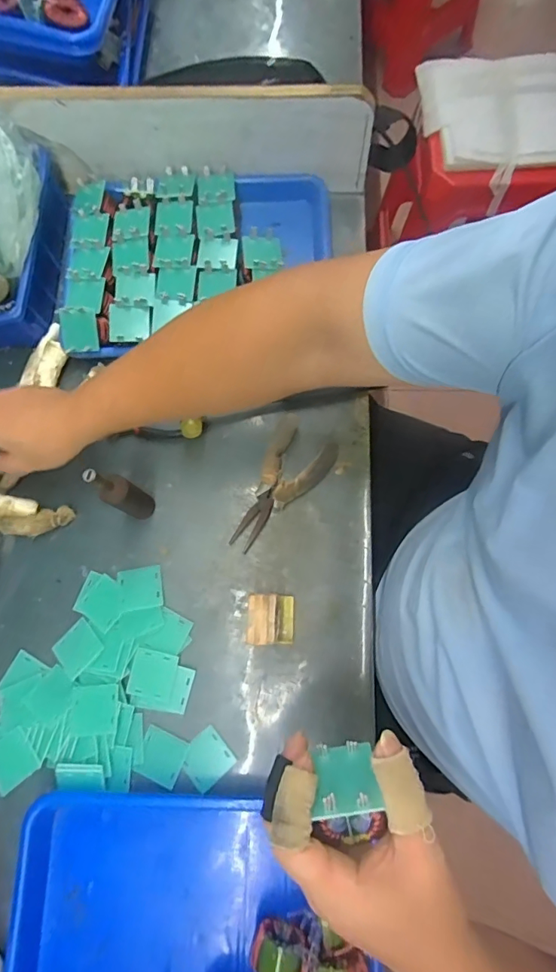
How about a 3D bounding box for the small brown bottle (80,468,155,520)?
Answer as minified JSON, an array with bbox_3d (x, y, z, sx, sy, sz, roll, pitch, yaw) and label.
[{"bbox_3d":[-0.155,0.009,0.465,0.023,0.139,0.031,25,78,6],"label":"small brown bottle"}]

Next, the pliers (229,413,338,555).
[{"bbox_3d":[0.006,0.003,0.515,0.071,0.025,0.153,27,78,7],"label":"pliers"}]

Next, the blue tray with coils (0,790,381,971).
[{"bbox_3d":[-0.077,0.411,0.401,0.331,0.058,0.247,1,76,1],"label":"blue tray with coils"}]

